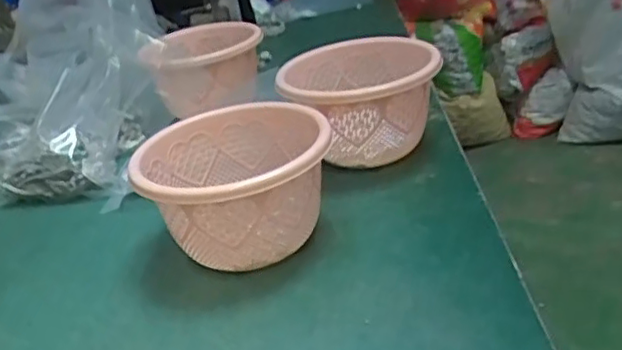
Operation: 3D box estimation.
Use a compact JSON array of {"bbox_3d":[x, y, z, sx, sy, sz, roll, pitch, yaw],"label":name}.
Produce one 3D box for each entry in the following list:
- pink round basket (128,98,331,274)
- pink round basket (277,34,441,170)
[{"bbox_3d":[-0.055,0.016,0.478,0.131,0.094,0.128,-6,28,3],"label":"pink round basket"},{"bbox_3d":[0.046,-0.062,0.593,0.142,0.094,0.140,-10,28,-5],"label":"pink round basket"}]

